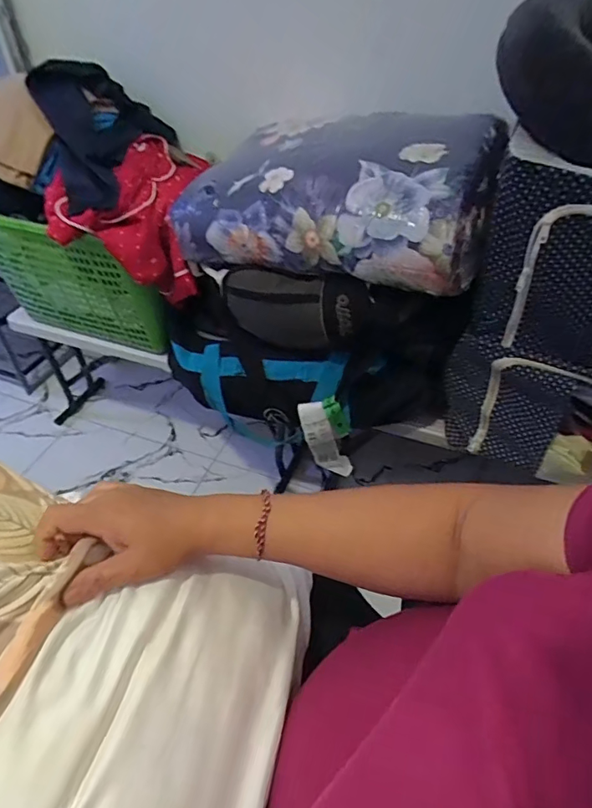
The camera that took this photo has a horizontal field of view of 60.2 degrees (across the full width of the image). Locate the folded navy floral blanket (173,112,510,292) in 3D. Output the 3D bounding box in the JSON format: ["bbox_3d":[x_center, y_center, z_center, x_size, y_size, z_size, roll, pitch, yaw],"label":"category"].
[{"bbox_3d":[0.074,-0.354,0.862,0.497,0.179,0.257,19,48,20],"label":"folded navy floral blanket"}]

